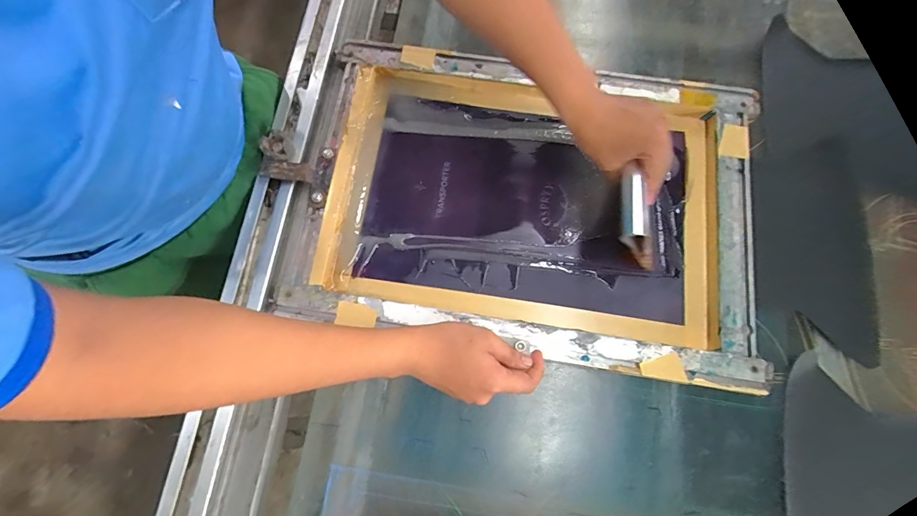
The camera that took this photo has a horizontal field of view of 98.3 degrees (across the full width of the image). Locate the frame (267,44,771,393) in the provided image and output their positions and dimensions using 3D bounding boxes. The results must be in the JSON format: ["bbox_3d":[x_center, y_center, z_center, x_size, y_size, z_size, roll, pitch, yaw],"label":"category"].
[{"bbox_3d":[0.080,-0.074,0.516,0.557,0.050,0.376,11,78,6],"label":"frame"}]

